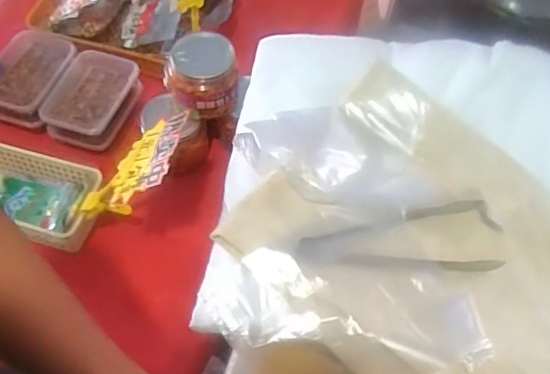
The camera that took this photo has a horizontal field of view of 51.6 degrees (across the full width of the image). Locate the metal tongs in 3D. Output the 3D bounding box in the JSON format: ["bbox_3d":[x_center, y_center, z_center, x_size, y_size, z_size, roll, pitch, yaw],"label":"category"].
[{"bbox_3d":[0.148,0.056,0.643,0.238,0.039,0.084,-1,59,-5],"label":"metal tongs"}]

